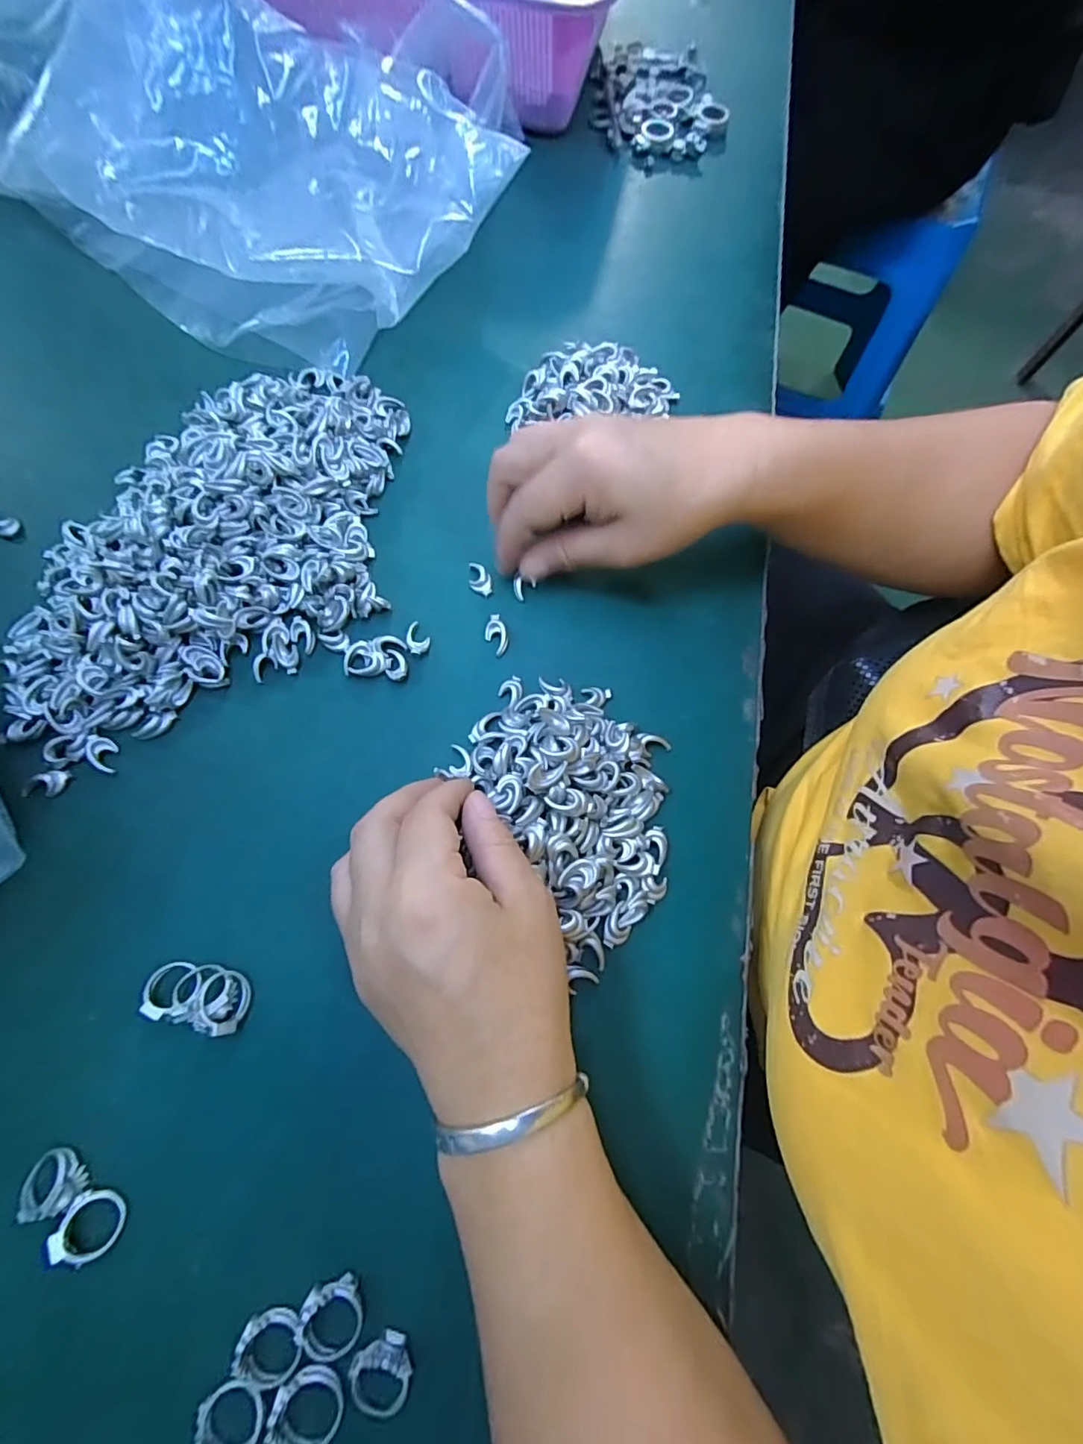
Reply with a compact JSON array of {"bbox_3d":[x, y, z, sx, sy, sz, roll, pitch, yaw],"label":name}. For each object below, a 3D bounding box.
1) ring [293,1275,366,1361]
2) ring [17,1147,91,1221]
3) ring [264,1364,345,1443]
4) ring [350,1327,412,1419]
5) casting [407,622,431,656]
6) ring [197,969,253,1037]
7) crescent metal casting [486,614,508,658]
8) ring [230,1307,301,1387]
[{"bbox_3d":[-0.077,0.219,0.197,0.022,0.006,0.022,1,71,-2],"label":"ring"},{"bbox_3d":[-0.186,0.176,0.206,0.021,0.006,0.021,1,71,-2],"label":"ring"},{"bbox_3d":[-0.081,0.240,0.188,0.023,0.008,0.022,1,71,-2],"label":"ring"},{"bbox_3d":[-0.058,0.234,0.194,0.021,0.010,0.023,1,71,-2],"label":"ring"},{"bbox_3d":[-0.066,-0.045,0.290,0.012,0.006,0.020,-18,73,-8],"label":"casting"},{"bbox_3d":[-0.132,0.117,0.226,0.016,0.013,0.024,-3,71,-3],"label":"ring"},{"bbox_3d":[-0.024,-0.047,0.291,0.011,0.005,0.022,-22,73,-9],"label":"crescent metal casting"},{"bbox_3d":[-0.099,0.224,0.193,0.022,0.007,0.020,1,71,-2],"label":"ring"}]

